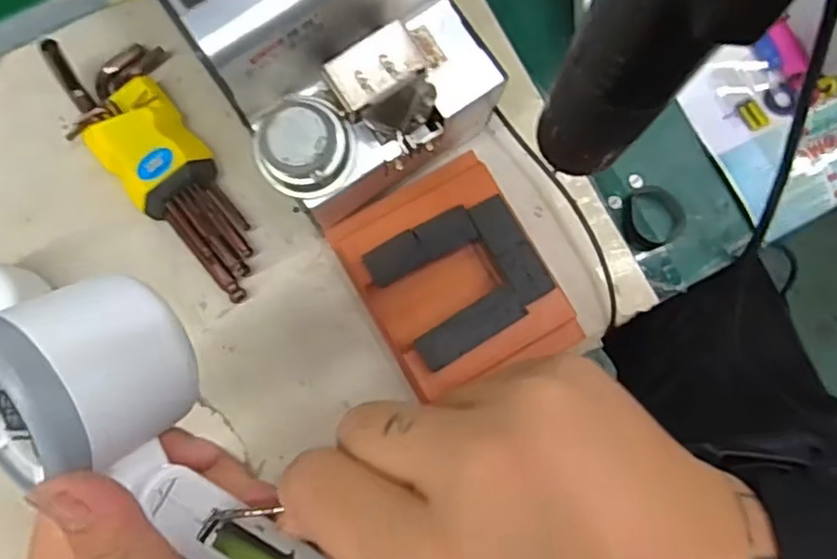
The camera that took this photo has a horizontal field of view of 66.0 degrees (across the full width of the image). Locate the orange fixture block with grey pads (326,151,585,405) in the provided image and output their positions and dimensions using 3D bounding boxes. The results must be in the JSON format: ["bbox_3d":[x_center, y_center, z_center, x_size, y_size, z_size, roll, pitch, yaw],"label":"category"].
[{"bbox_3d":[0.020,0.002,0.370,0.103,0.049,0.123,-29,83,-5],"label":"orange fixture block with grey pads"}]

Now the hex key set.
[{"bbox_3d":[-0.156,-0.066,0.384,0.063,0.030,0.172,-26,83,-5],"label":"hex key set"}]

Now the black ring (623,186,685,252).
[{"bbox_3d":[0.145,-0.039,0.395,0.037,0.007,0.039,0,82,-1],"label":"black ring"}]

